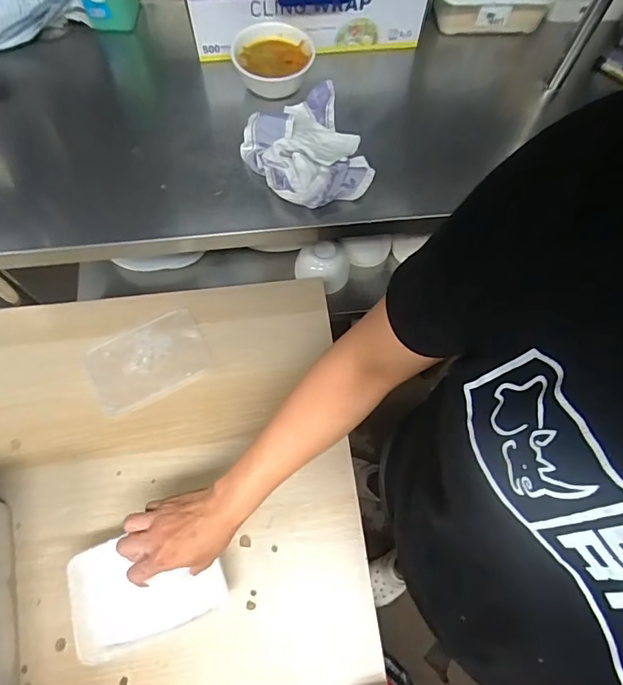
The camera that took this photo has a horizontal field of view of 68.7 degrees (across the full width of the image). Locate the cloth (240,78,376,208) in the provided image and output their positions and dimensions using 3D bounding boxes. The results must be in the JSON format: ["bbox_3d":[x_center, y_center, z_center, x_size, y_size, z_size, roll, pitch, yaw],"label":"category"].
[{"bbox_3d":[0.001,-0.268,0.625,0.157,0.045,0.176,-29,72,-12],"label":"cloth"}]

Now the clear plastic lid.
[{"bbox_3d":[-0.252,0.026,0.697,0.177,0.010,0.123,-26,71,-11],"label":"clear plastic lid"}]

